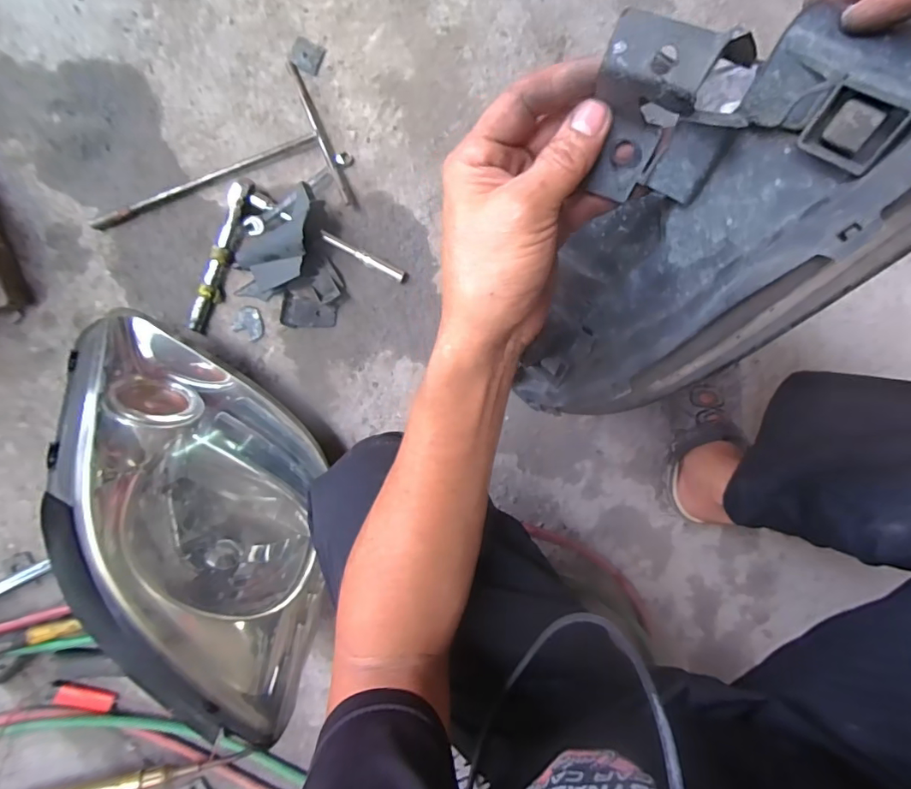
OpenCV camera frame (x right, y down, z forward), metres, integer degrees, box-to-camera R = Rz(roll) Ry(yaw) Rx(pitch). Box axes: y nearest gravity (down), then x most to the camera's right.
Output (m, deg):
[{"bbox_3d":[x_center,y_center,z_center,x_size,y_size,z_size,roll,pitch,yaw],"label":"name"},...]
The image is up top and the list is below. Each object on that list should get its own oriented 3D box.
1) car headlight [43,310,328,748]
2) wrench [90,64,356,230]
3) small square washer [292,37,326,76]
[{"bbox_3d":[-0.254,0.120,0.508,0.175,0.189,0.427,-22,98,-2],"label":"car headlight"},{"bbox_3d":[-0.294,-0.258,0.581,0.294,0.019,0.169,-24,98,-2],"label":"wrench"},{"bbox_3d":[-0.180,-0.410,0.583,0.037,0.005,0.036,21,94,-7],"label":"small square washer"}]

